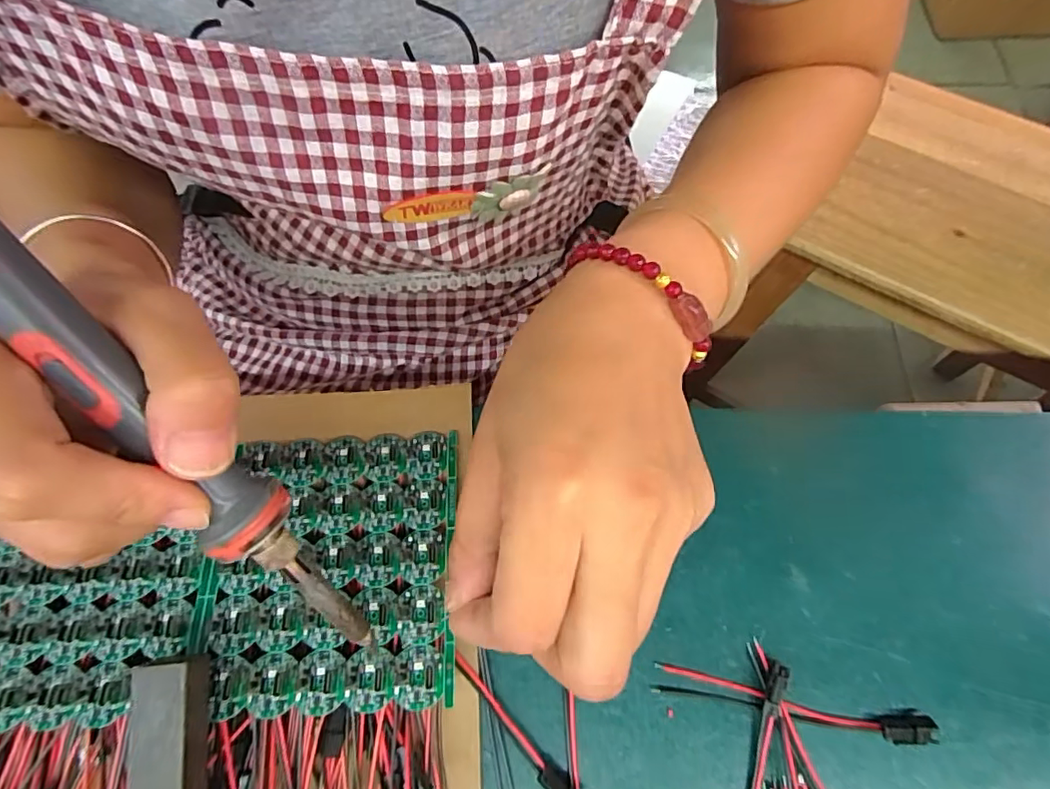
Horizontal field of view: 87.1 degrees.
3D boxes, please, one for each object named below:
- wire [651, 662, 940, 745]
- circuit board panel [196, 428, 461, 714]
[{"bbox_3d":[0.103,0.120,0.213,0.101,0.008,0.011,9,71,6],"label":"wire"},{"bbox_3d":[-0.079,0.068,0.228,0.097,0.013,0.106,-4,70,1],"label":"circuit board panel"}]

